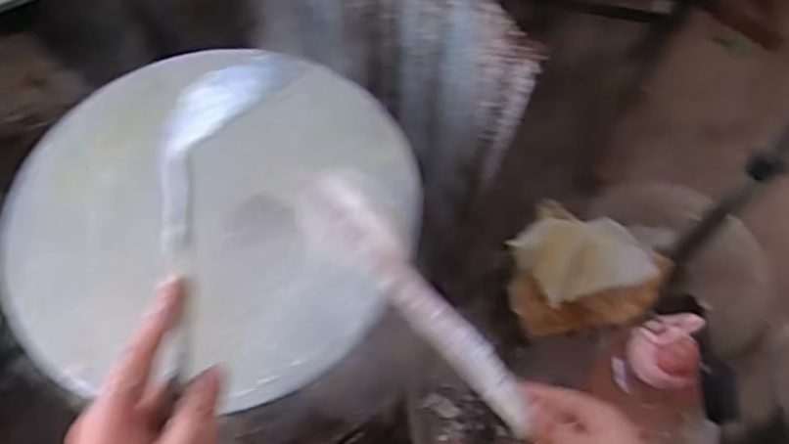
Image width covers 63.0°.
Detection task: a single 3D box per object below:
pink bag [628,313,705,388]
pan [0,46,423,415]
[{"bbox_3d":[0.286,0.135,0.678,0.063,0.051,0.076,-7,63,-3],"label":"pink bag"},{"bbox_3d":[-0.162,-0.013,0.557,0.349,0.060,0.301,7,63,4],"label":"pan"}]

